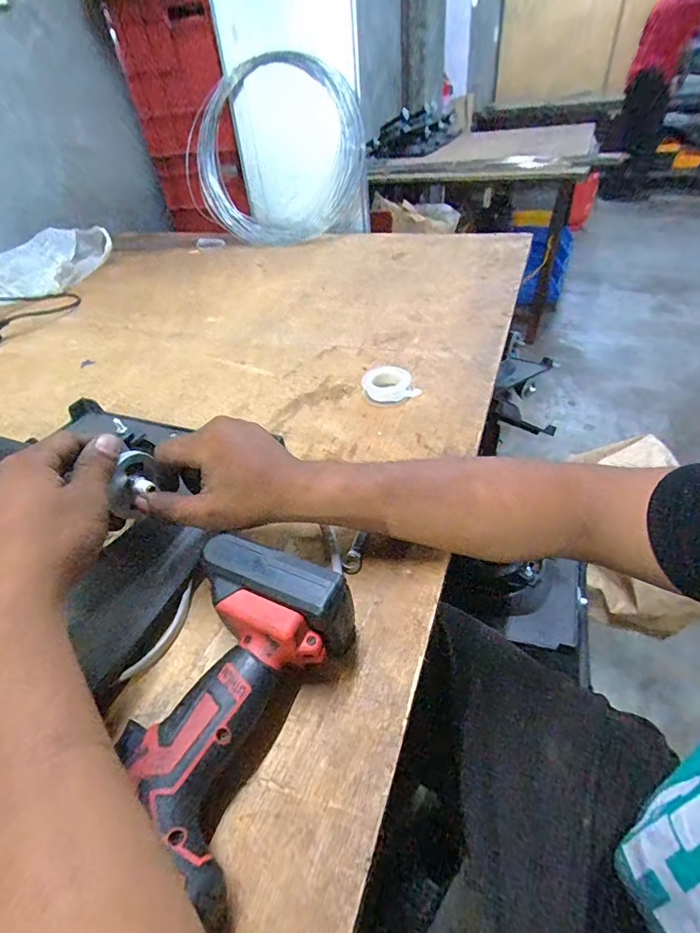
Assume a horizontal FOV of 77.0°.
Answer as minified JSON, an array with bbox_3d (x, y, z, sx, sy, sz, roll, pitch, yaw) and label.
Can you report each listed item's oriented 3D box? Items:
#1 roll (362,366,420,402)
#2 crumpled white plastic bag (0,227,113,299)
[{"bbox_3d":[0.051,-0.107,0.567,0.065,0.024,0.065,-4,42,3],"label":"roll"},{"bbox_3d":[-0.756,-0.494,1.074,0.234,0.075,0.323,-1,42,7],"label":"crumpled white plastic bag"}]

